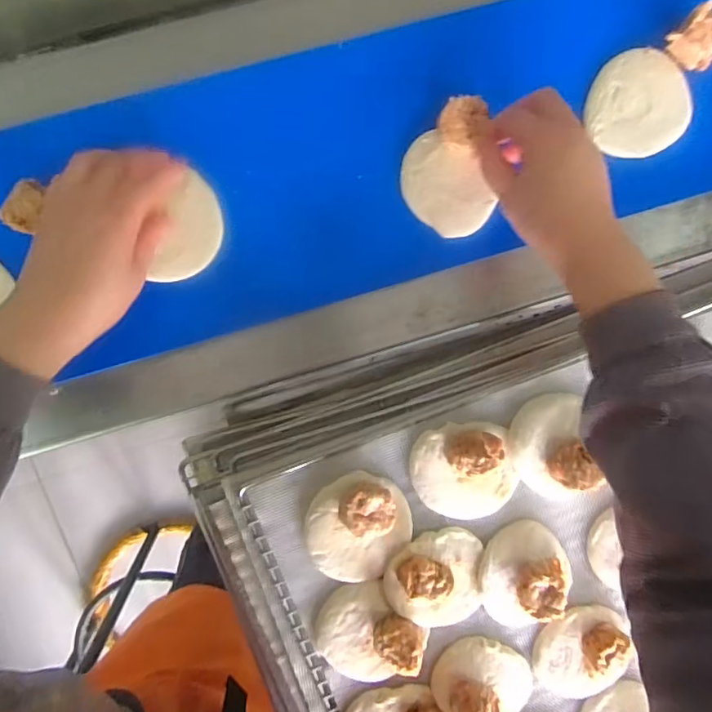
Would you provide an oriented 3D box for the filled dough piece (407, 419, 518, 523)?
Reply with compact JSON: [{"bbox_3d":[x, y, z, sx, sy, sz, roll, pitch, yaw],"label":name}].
[{"bbox_3d":[0.088,0.093,0.412,0.080,0.030,0.078,-1,97,-7],"label":"filled dough piece"}]

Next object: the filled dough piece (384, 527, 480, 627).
[{"bbox_3d":[0.067,0.183,0.425,0.080,0.024,0.075,-1,97,-7],"label":"filled dough piece"}]

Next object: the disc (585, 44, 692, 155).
[{"bbox_3d":[0.240,-0.214,0.456,0.095,0.011,0.084,-30,100,-2],"label":"disc"}]

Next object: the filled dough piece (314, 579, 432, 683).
[{"bbox_3d":[0.008,0.226,0.423,0.074,0.031,0.083,-40,100,-1],"label":"filled dough piece"}]

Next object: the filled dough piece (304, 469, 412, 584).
[{"bbox_3d":[0.005,0.137,0.410,0.081,0.034,0.086,-1,97,-7],"label":"filled dough piece"}]

